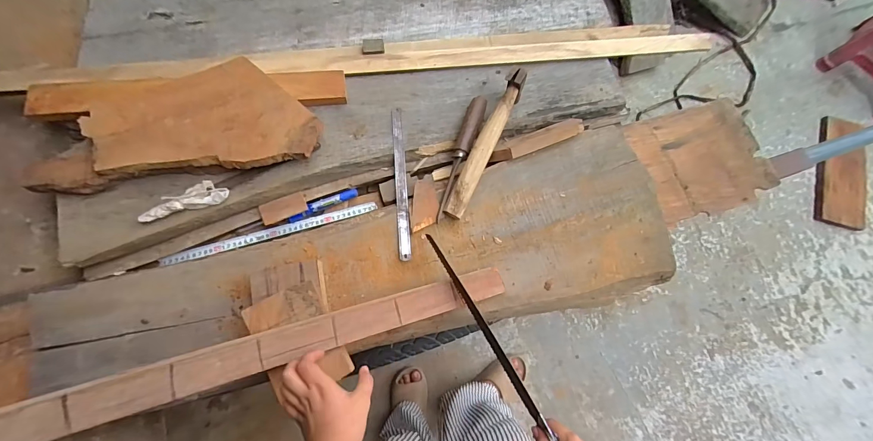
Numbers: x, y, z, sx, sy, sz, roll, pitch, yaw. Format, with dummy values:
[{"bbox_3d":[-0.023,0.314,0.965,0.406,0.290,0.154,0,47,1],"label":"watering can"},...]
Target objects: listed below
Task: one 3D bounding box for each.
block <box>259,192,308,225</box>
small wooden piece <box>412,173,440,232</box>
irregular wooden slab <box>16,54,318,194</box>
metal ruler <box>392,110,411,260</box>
[{"bbox_3d":[-0.276,-0.021,0.681,0.079,0.019,0.037,-19,97,-12],"label":"block"},{"bbox_3d":[-0.019,-0.034,0.690,0.046,0.011,0.107,3,76,-2],"label":"small wooden piece"},{"bbox_3d":[-0.453,-0.176,0.662,0.469,0.036,0.213,-11,77,-5],"label":"irregular wooden slab"},{"bbox_3d":[-0.066,-0.075,0.707,0.023,0.006,0.298,-6,74,5],"label":"metal ruler"}]

